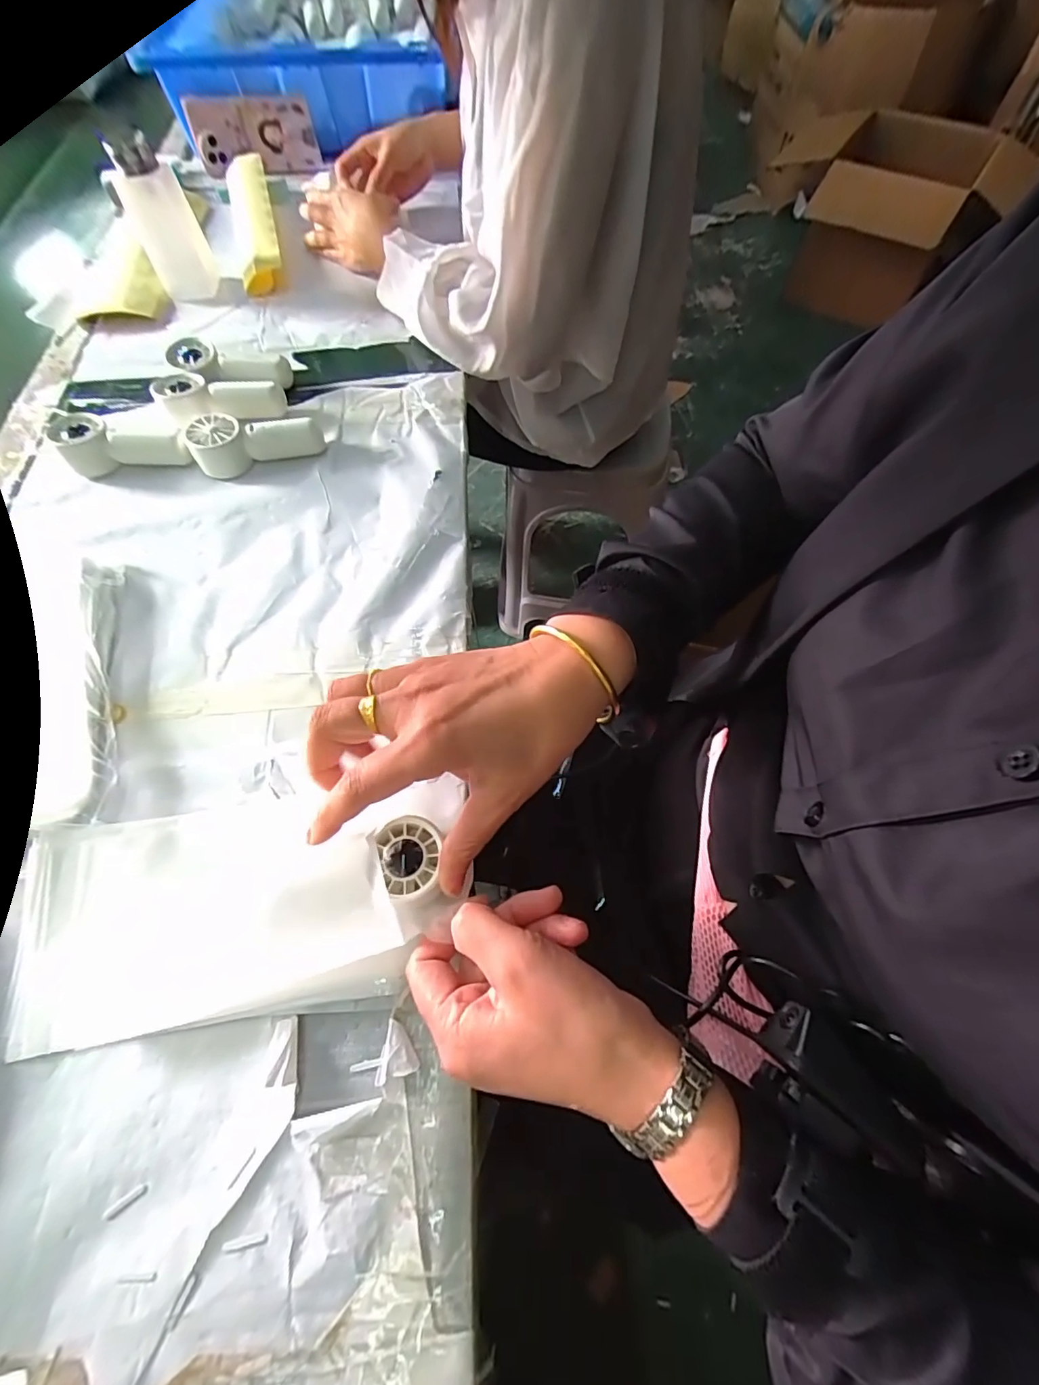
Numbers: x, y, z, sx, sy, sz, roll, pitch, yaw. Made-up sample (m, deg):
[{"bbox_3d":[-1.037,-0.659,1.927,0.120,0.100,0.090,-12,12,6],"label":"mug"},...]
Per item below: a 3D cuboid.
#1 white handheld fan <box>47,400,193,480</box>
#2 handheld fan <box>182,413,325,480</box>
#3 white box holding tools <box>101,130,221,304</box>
[{"bbox_3d":[-0.351,-0.227,0.471,0.109,0.034,0.053,-8,64,-4],"label":"white handheld fan"},{"bbox_3d":[-0.236,-0.229,0.467,0.108,0.035,0.037,-19,65,-9],"label":"handheld fan"},{"bbox_3d":[-0.376,-0.497,0.554,0.065,0.122,0.039,-25,66,-12],"label":"white box holding tools"}]

